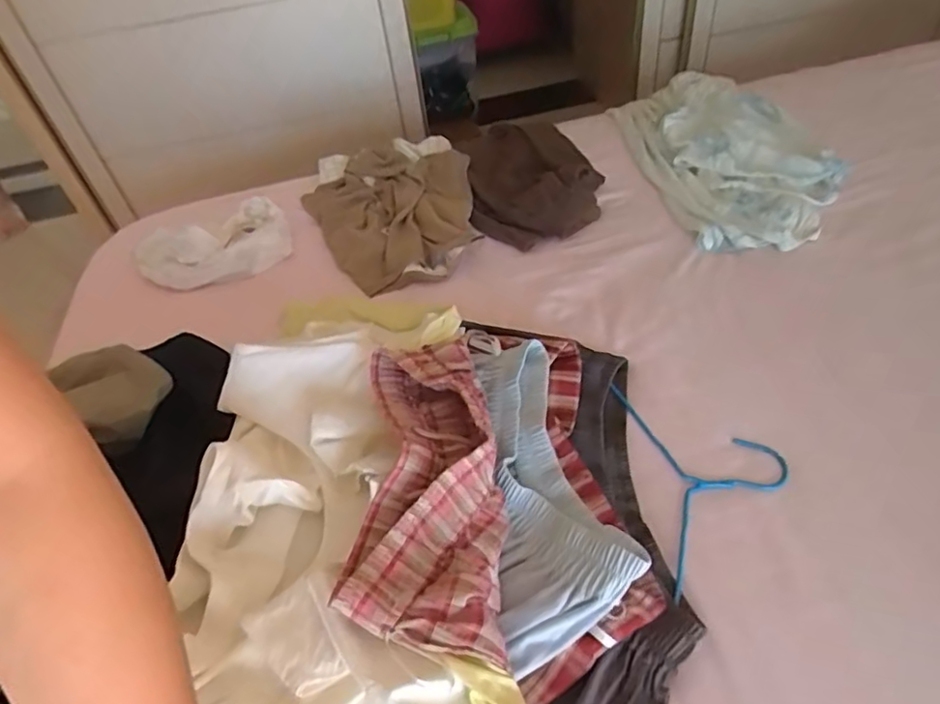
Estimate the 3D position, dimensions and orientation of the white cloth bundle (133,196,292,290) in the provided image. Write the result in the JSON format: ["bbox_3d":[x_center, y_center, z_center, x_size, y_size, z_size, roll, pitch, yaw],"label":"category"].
[{"bbox_3d":[-0.371,-0.156,0.876,0.215,0.039,0.141,-25,48,-14],"label":"white cloth bundle"}]

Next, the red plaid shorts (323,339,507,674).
[{"bbox_3d":[-0.034,0.100,0.526,0.119,0.049,0.313,-4,46,5],"label":"red plaid shorts"}]

